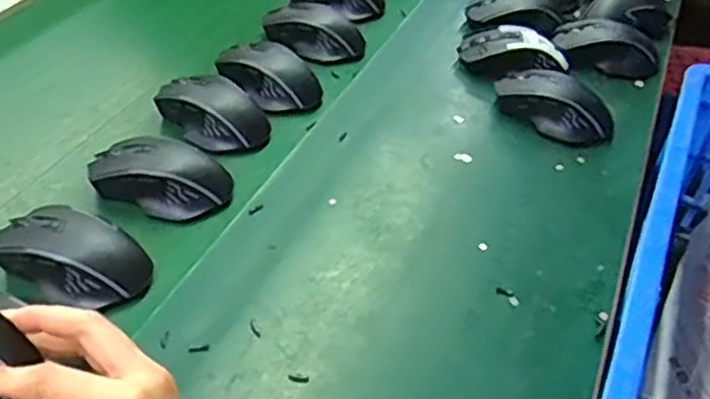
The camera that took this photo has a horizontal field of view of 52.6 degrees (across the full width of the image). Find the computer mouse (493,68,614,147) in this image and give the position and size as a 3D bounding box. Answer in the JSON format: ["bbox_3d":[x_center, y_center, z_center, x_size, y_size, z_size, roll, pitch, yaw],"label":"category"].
[{"bbox_3d":[0.194,-0.094,0.702,0.120,0.038,0.059,33,48,26],"label":"computer mouse"}]

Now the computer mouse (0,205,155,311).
[{"bbox_3d":[-0.206,0.037,0.525,0.118,0.035,0.065,16,43,10],"label":"computer mouse"}]

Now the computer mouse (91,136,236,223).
[{"bbox_3d":[-0.162,-0.023,0.597,0.117,0.035,0.058,15,43,10],"label":"computer mouse"}]

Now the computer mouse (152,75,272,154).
[{"bbox_3d":[-0.132,-0.084,0.671,0.111,0.036,0.067,33,48,26],"label":"computer mouse"}]

